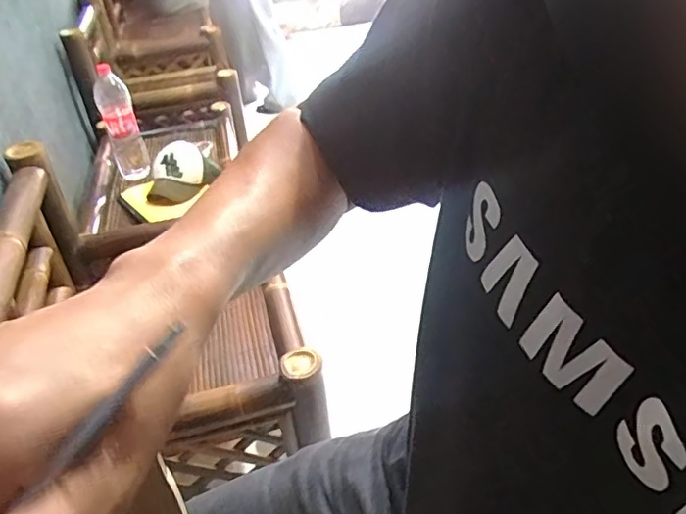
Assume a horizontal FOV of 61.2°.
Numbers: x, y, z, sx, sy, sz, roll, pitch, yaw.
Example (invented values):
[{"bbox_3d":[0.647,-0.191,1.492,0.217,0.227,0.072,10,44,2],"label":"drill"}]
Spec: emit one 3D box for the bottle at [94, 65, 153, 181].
[{"bbox_3d":[-0.604,-0.362,1.574,0.089,0.271,0.104,-16,39,-13],"label":"bottle"}]

